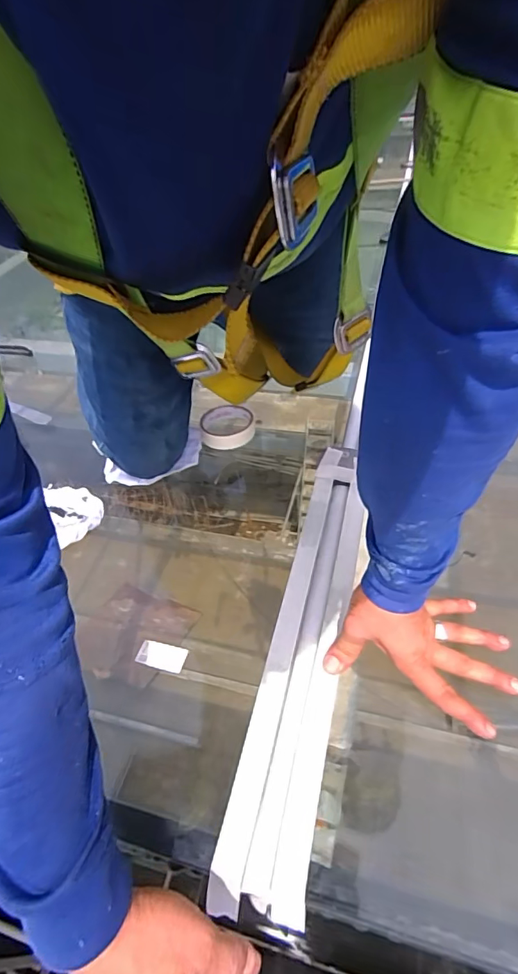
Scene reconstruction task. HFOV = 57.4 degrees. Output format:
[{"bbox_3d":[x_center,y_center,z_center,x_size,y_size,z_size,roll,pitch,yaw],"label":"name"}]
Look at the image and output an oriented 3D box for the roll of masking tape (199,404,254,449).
[{"bbox_3d":[-0.050,-0.092,0.738,0.083,0.019,0.093,-8,45,0],"label":"roll of masking tape"}]

